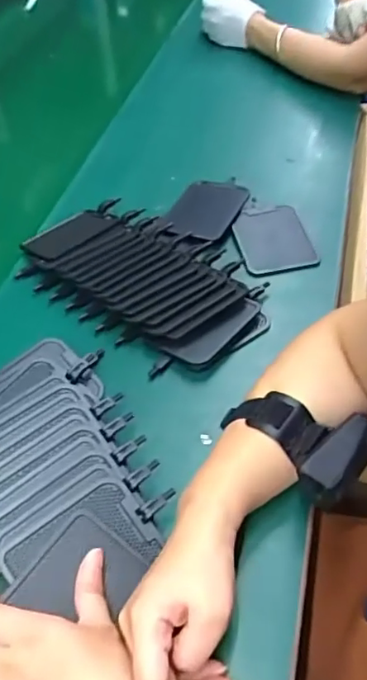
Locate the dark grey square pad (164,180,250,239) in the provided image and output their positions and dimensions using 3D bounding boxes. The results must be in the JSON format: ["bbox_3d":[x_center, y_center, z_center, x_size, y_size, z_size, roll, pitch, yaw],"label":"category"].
[{"bbox_3d":[0.028,-0.153,0.647,0.069,0.012,0.105,17,54,16],"label":"dark grey square pad"}]

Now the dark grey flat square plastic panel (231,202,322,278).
[{"bbox_3d":[0.098,-0.114,0.625,0.081,0.009,0.105,-8,51,-3],"label":"dark grey flat square plastic panel"}]

